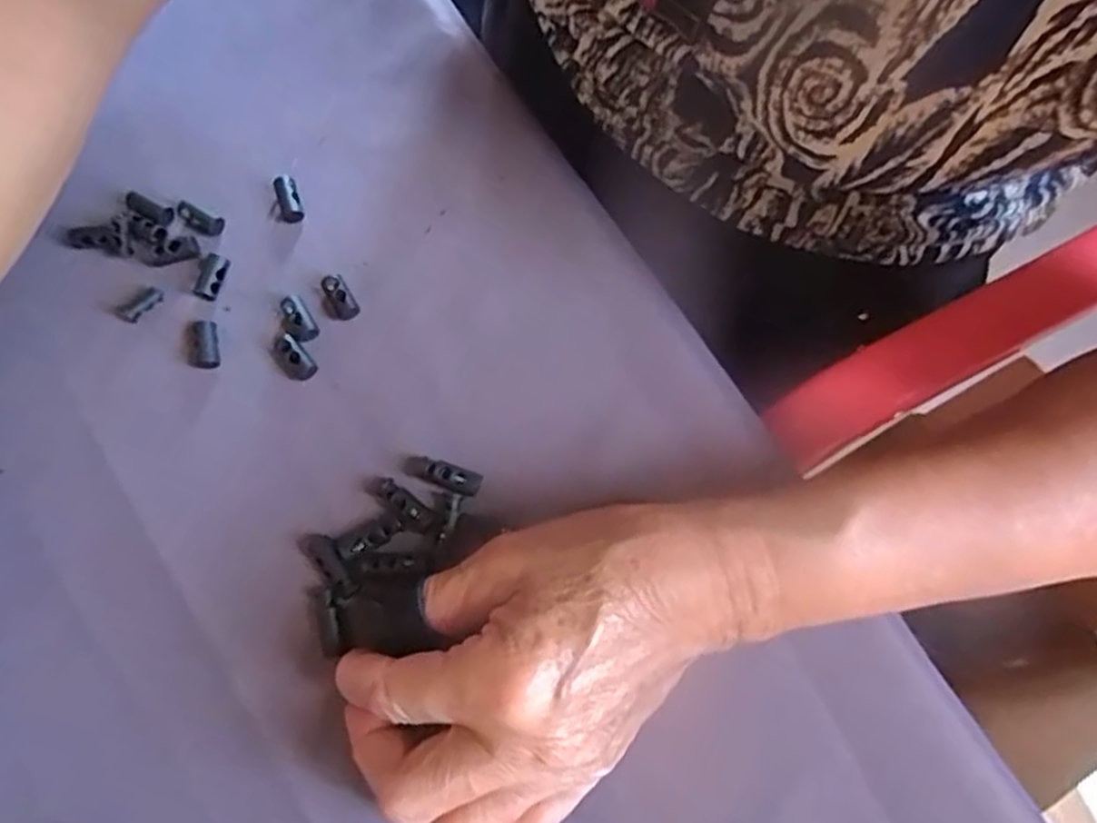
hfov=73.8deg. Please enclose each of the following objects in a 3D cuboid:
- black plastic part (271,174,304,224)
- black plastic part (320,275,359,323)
[{"bbox_3d":[-0.112,-0.090,0.312,0.011,0.008,0.018,-12,76,-2],"label":"black plastic part"},{"bbox_3d":[-0.087,-0.048,0.300,0.010,0.004,0.022,-34,78,-8],"label":"black plastic part"}]

